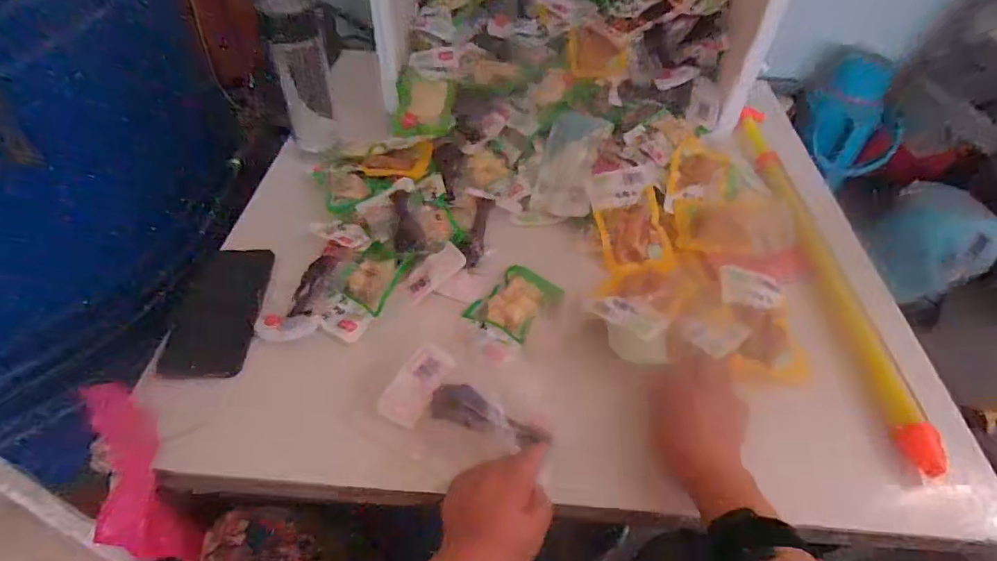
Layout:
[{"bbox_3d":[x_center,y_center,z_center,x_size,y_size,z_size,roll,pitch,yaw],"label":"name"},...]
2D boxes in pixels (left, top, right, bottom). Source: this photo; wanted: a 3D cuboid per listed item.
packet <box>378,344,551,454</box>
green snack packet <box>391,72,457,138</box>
[{"bbox_3d":[-0.029,0.112,0.456,0.144,0.023,0.074,19,51,16],"label":"packet"},{"bbox_3d":[-0.105,-0.245,0.726,0.084,0.015,0.102,8,72,-5],"label":"green snack packet"}]

